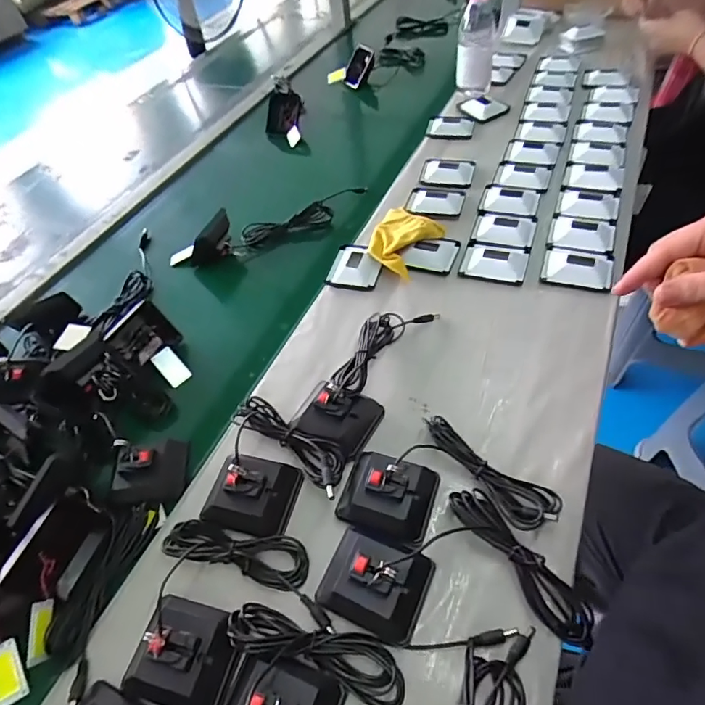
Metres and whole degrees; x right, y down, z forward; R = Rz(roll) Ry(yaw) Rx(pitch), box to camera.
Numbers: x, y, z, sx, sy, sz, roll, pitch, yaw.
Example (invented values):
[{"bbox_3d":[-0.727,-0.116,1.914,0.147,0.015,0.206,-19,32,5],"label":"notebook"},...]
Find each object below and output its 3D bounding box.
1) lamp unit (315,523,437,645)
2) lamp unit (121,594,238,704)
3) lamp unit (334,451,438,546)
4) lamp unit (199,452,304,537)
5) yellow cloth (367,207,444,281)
[{"bbox_3d":[0.017,0.171,0.375,0.079,0.040,0.067,14,53,21],"label":"lamp unit"},{"bbox_3d":[-0.120,0.217,0.355,0.082,0.039,0.069,6,51,15],"label":"lamp unit"},{"bbox_3d":[0.030,0.118,0.420,0.086,0.038,0.069,10,51,15],"label":"lamp unit"},{"bbox_3d":[-0.090,0.121,0.434,0.077,0.040,0.065,8,51,17],"label":"lamp unit"},{"bbox_3d":[0.064,-0.155,0.654,0.086,0.024,0.117,25,56,26],"label":"yellow cloth"}]

